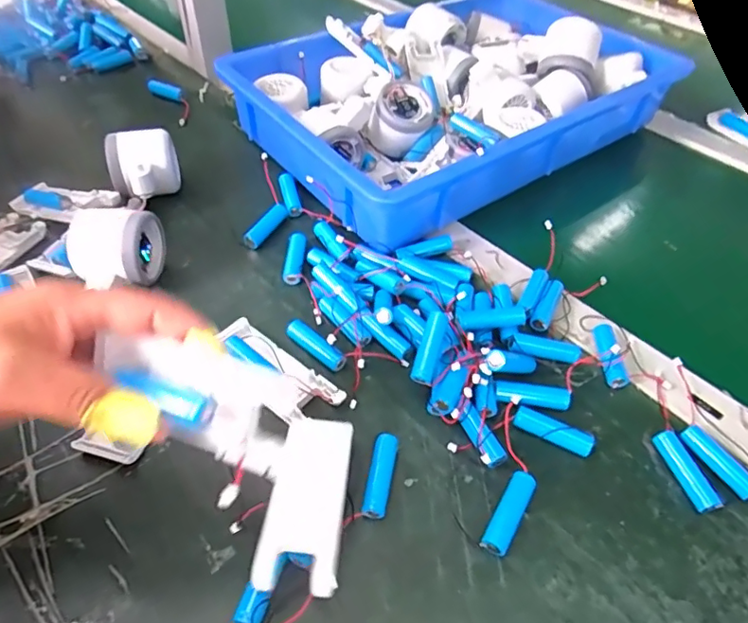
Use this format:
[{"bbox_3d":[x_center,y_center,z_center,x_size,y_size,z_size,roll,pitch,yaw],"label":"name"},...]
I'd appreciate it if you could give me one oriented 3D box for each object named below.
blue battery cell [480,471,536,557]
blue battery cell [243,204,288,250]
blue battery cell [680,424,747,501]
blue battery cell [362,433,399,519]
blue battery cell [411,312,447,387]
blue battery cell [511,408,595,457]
[{"bbox_3d":[0.081,0.119,0.321,0.015,0.014,0.052,26,54,19],"label":"blue battery cell"},{"bbox_3d":[-0.096,-0.078,0.486,0.011,0.012,0.053,25,53,18],"label":"blue battery cell"},{"bbox_3d":[0.222,0.097,0.346,0.015,0.010,0.050,-25,55,-22],"label":"blue battery cell"},{"bbox_3d":[0.004,0.101,0.334,0.014,0.015,0.051,9,50,6],"label":"blue battery cell"},{"bbox_3d":[0.039,0.024,0.369,0.014,0.016,0.051,16,70,11],"label":"blue battery cell"},{"bbox_3d":[0.118,0.080,0.355,0.052,0.014,0.013,22,52,16],"label":"blue battery cell"}]

